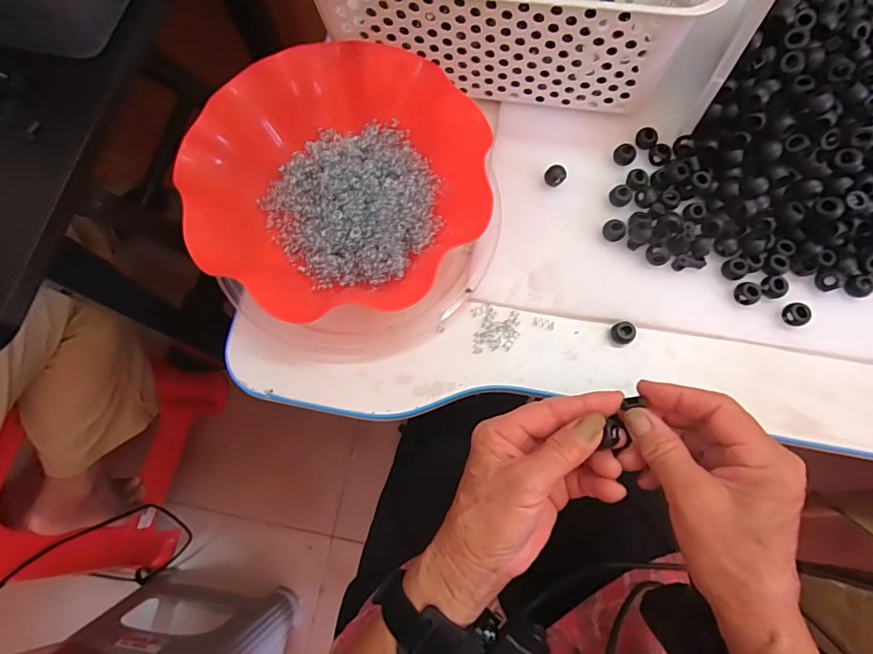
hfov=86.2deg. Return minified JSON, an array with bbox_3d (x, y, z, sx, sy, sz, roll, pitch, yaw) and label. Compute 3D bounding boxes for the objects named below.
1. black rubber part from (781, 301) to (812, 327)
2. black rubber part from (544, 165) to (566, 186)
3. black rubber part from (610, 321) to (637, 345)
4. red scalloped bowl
[{"bbox_3d":[0.273,-0.010,0.354,0.013,0.016,0.018,-15,74,-4],"label":"black rubber part"},{"bbox_3d":[0.099,-0.126,0.388,0.017,0.009,0.015,28,76,9],"label":"black rubber part"},{"bbox_3d":[0.147,0.004,0.362,0.020,0.010,0.017,-28,75,-7],"label":"black rubber part"},{"bbox_3d":[-0.073,-0.110,0.361,0.225,0.057,0.220,0,74,1],"label":"red scalloped bowl"}]

